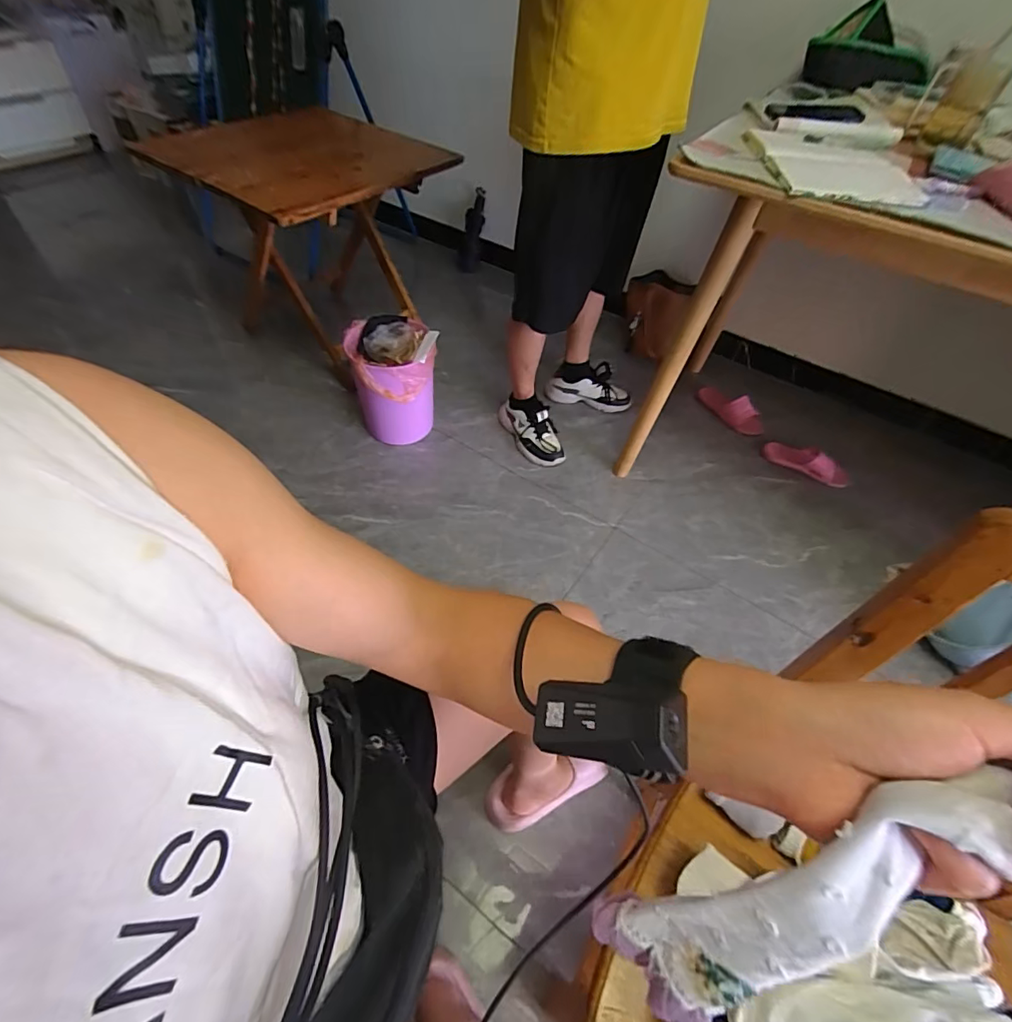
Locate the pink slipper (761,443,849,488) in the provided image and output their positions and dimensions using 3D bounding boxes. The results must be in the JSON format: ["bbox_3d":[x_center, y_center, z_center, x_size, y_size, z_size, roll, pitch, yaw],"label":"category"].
[{"bbox_3d":[0.863,-0.143,1.410,0.233,0.043,0.101,26,55,15],"label":"pink slipper"}]

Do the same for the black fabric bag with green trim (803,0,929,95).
[{"bbox_3d":[0.805,-1.021,1.084,0.238,0.120,0.226,24,54,13],"label":"black fabric bag with green trim"}]

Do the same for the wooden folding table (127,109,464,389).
[{"bbox_3d":[-0.518,-0.702,1.372,0.553,0.560,0.496,30,54,18],"label":"wooden folding table"}]

